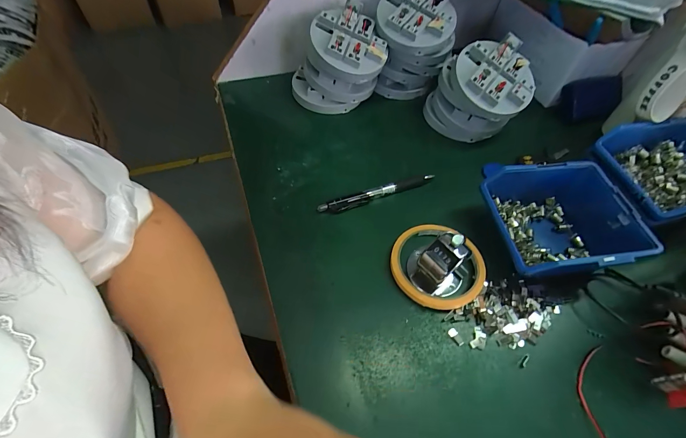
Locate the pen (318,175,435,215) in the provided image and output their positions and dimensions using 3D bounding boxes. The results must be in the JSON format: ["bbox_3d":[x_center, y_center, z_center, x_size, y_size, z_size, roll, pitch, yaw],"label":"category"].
[{"bbox_3d":[0.040,-0.027,0.362,0.137,0.016,0.015,-17,57,-15],"label":"pen"}]

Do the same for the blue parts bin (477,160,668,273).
[{"bbox_3d":[0.211,0.007,0.319,0.120,0.062,0.110,-3,55,-6],"label":"blue parts bin"}]

